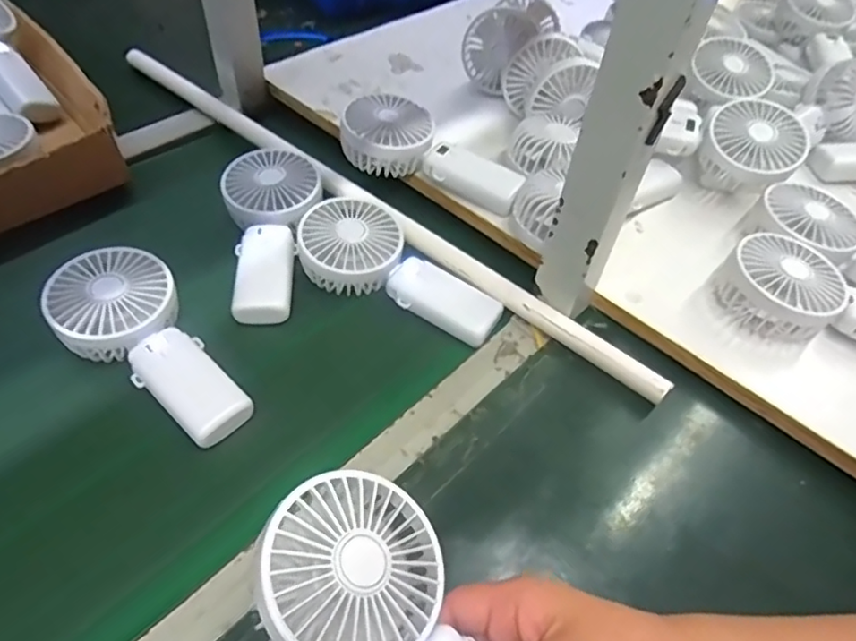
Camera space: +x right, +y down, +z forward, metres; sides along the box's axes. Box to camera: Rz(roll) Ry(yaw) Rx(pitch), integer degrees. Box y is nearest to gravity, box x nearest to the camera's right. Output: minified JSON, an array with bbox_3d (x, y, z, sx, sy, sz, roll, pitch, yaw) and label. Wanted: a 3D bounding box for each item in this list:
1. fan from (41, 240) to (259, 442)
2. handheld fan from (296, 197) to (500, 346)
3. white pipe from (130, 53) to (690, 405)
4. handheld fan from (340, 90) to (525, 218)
[{"bbox_3d":[-0.206,0.017,0.431,0.082,0.033,0.181,-32,60,-29],"label":"fan"},{"bbox_3d":[-0.021,-0.046,0.499,0.178,0.037,0.087,26,52,15],"label":"handheld fan"},{"bbox_3d":[-0.079,-0.125,0.565,0.673,0.025,0.021,36,58,21],"label":"white pipe"},{"bbox_3d":[0.009,-0.156,0.560,0.173,0.055,0.080,24,52,13],"label":"handheld fan"}]

